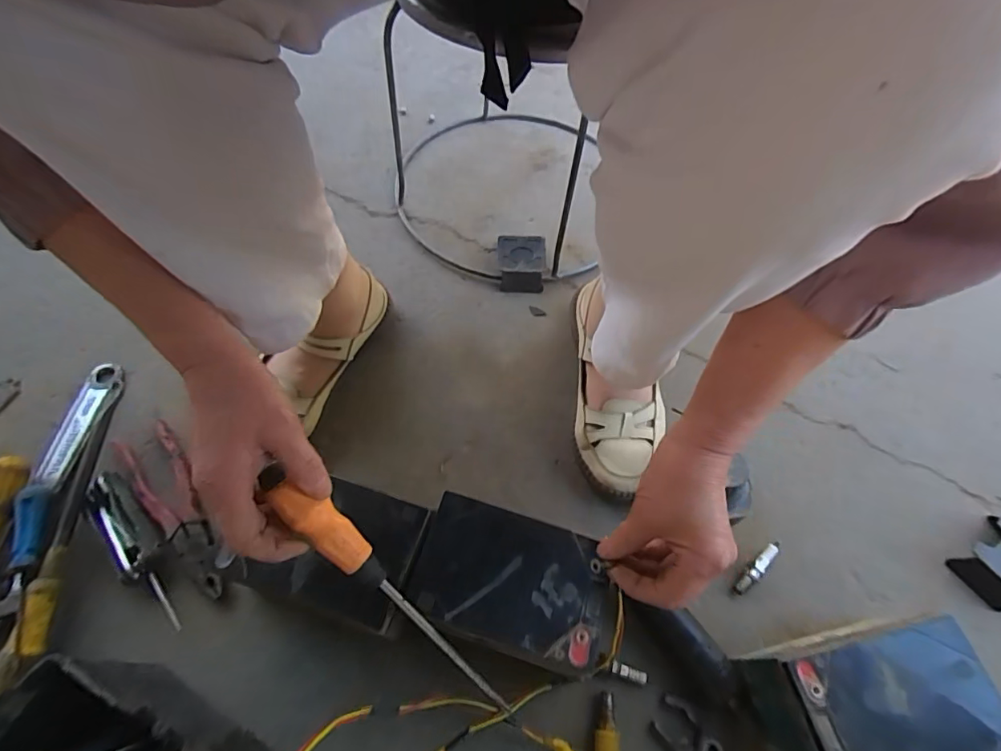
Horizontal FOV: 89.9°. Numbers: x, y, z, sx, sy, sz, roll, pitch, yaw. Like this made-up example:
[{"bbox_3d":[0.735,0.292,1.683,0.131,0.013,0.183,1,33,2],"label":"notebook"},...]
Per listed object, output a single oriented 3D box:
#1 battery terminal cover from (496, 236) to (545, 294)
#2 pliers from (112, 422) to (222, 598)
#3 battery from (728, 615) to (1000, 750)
[{"bbox_3d":[0.027,-0.145,0.654,0.060,0.027,0.075,1,62,-2],"label":"battery terminal cover"},{"bbox_3d":[-0.313,0.124,0.490,0.051,0.015,0.193,-38,70,-20],"label":"pliers"},{"bbox_3d":[0.283,0.260,0.401,0.159,0.099,0.100,-11,63,-8],"label":"battery"}]

